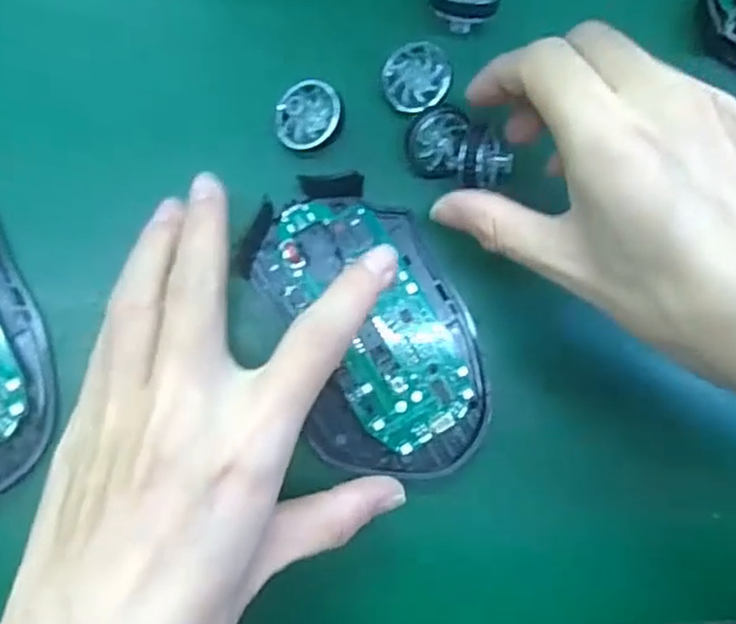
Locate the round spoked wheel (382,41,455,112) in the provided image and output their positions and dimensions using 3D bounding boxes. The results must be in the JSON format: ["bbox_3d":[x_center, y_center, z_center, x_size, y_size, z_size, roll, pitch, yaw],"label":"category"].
[{"bbox_3d":[0.019,-0.090,0.256,0.026,0.005,0.026,0,91,10],"label":"round spoked wheel"}]

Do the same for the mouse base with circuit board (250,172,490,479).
[{"bbox_3d":[0.003,0.006,0.250,0.069,0.019,0.117,-21,89,-9],"label":"mouse base with circuit board"}]

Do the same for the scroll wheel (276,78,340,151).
[{"bbox_3d":[-0.022,-0.073,0.249,0.021,0.008,0.025,35,82,-4],"label":"scroll wheel"}]

